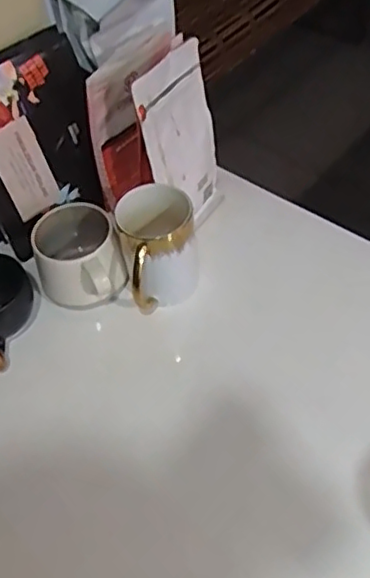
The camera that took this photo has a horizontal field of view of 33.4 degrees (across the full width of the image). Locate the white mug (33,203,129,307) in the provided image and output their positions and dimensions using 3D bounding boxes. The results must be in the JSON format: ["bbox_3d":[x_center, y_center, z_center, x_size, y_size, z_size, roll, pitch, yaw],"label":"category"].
[{"bbox_3d":[-0.105,-0.027,0.614,0.081,0.070,0.098,-23,53,-13],"label":"white mug"}]

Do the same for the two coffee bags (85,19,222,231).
[{"bbox_3d":[-0.026,-0.152,0.629,0.084,0.184,0.113,35,62,28],"label":"two coffee bags"}]

